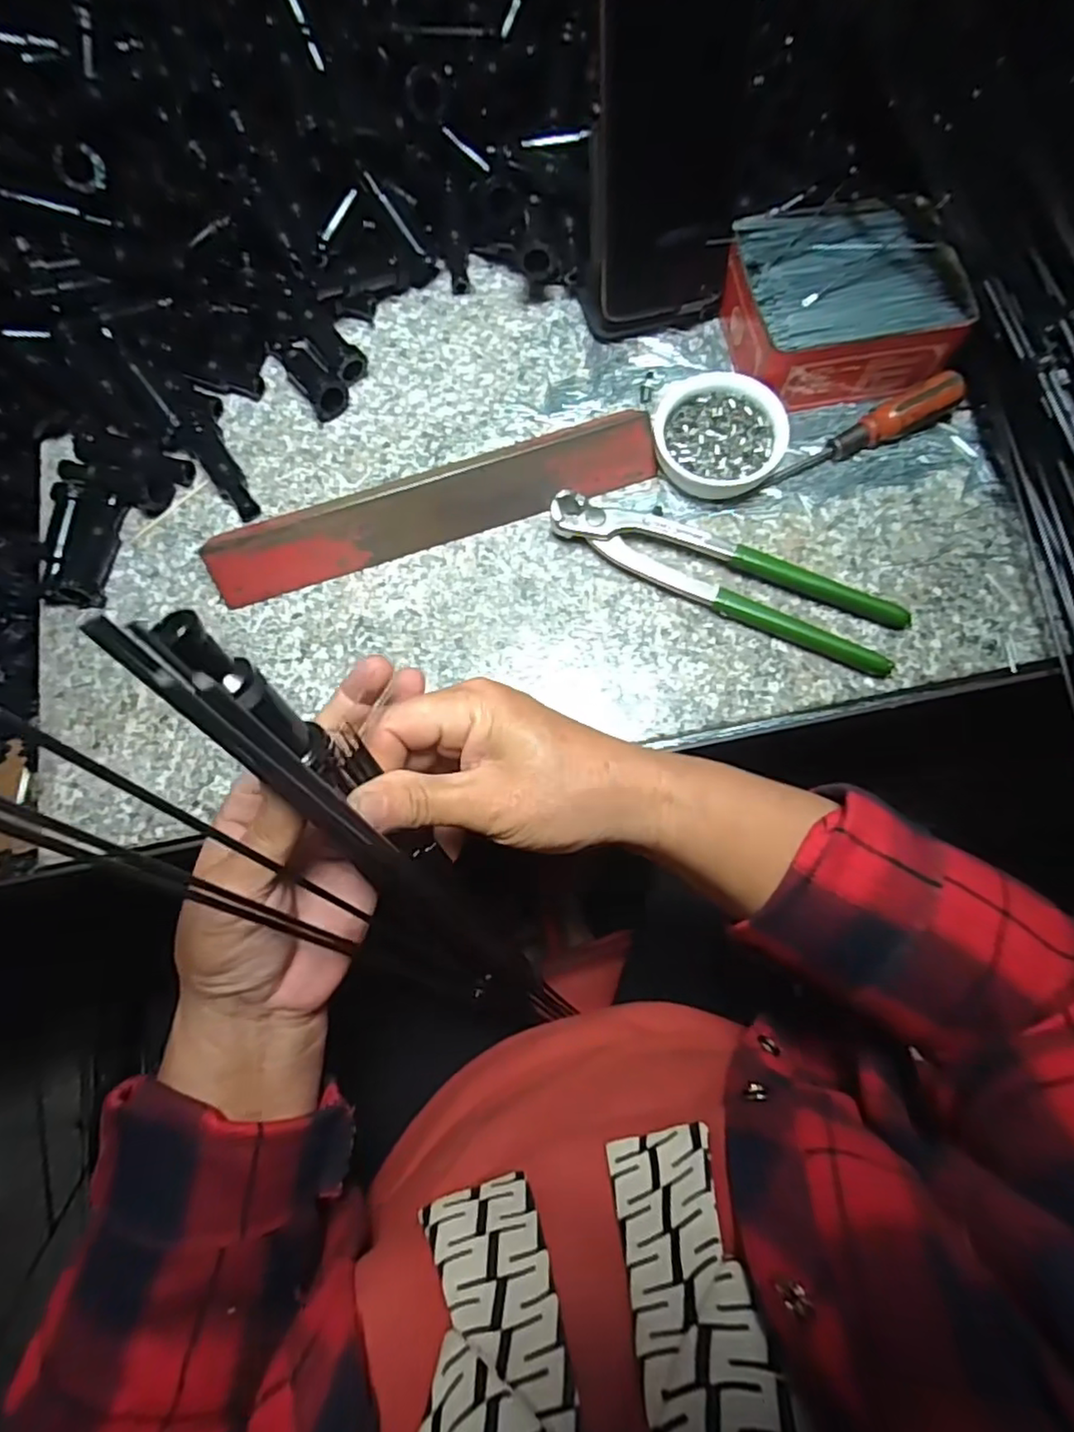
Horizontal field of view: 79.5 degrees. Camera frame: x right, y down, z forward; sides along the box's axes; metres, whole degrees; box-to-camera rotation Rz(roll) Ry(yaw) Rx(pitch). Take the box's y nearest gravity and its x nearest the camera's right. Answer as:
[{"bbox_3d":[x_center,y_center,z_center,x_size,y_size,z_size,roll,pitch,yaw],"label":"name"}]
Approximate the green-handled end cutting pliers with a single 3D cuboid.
[{"bbox_3d":[0.103,-0.081,0.358,0.197,0.017,0.045,24,77,8],"label":"green-handled end cutting pliers"}]

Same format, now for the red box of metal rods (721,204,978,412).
[{"bbox_3d":[0.176,-0.241,0.377,0.121,0.041,0.101,-9,75,-1],"label":"red box of metal rods"}]

